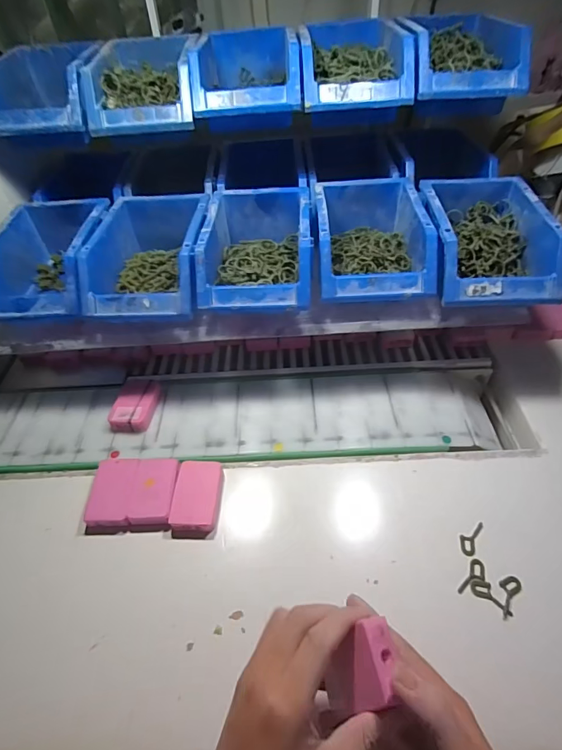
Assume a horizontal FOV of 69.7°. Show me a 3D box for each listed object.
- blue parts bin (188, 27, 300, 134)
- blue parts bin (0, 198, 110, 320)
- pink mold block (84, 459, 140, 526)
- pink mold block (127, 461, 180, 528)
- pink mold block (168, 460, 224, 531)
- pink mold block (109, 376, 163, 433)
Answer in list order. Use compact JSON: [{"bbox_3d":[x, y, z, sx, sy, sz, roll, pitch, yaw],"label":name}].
[{"bbox_3d":[-0.039,-0.373,0.508,0.120,0.072,0.179,-2,47,3],"label":"blue parts bin"},{"bbox_3d":[-0.276,-0.143,0.500,0.122,0.078,0.199,-1,47,3],"label":"blue parts bin"},{"bbox_3d":[-0.181,0.126,0.436,0.047,0.013,0.074,-4,50,0],"label":"pink mold block"},{"bbox_3d":[-0.136,0.124,0.433,0.045,0.014,0.073,-3,50,1],"label":"pink mold block"},{"bbox_3d":[-0.088,0.126,0.426,0.047,0.015,0.071,-1,50,3],"label":"pink mold block"},{"bbox_3d":[-0.180,0.035,0.505,0.047,0.019,0.074,4,50,7],"label":"pink mold block"}]

